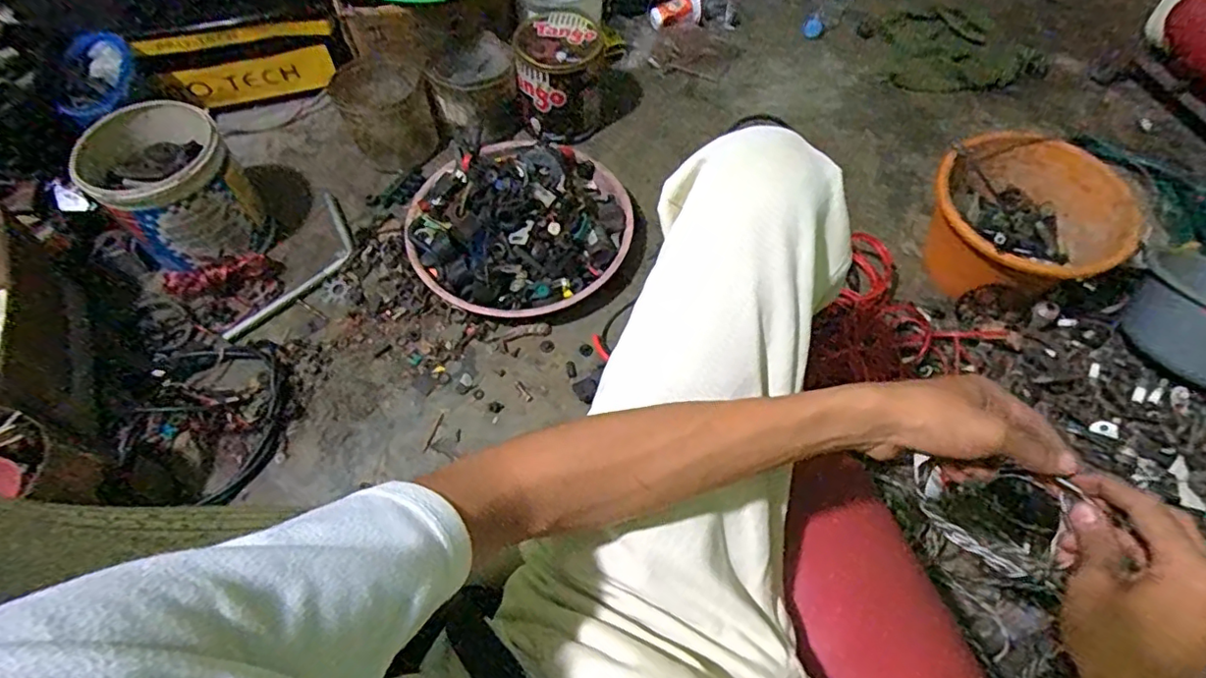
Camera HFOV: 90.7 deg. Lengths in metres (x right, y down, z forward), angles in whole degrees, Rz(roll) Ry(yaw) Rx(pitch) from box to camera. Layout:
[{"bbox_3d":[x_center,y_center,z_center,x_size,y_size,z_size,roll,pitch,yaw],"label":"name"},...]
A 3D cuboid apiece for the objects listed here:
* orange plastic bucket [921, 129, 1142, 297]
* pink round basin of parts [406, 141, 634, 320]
[{"bbox_3d":[0.570,-0.177,0.860,0.232,0.158,0.223,0,60,-1],"label":"orange plastic bucket"},{"bbox_3d":[-0.128,-0.199,0.917,0.329,0.138,0.330,0,60,-1],"label":"pink round basin of parts"}]

